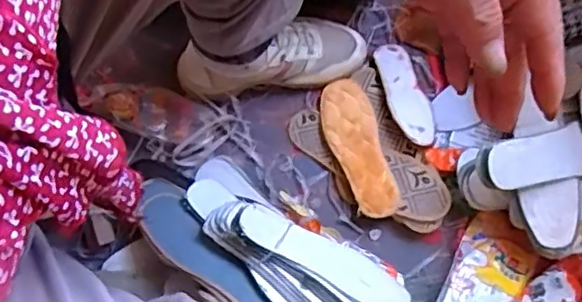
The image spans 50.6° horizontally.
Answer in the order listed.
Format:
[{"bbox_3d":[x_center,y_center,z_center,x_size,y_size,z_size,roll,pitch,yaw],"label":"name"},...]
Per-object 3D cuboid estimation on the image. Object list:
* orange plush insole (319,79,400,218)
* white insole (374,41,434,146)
[{"bbox_3d":[0.084,-0.004,0.782,0.067,0.016,0.178,-14,77,-4],"label":"orange plush insole"},{"bbox_3d":[0.147,-0.076,0.796,0.050,0.009,0.145,-9,65,-14],"label":"white insole"}]

